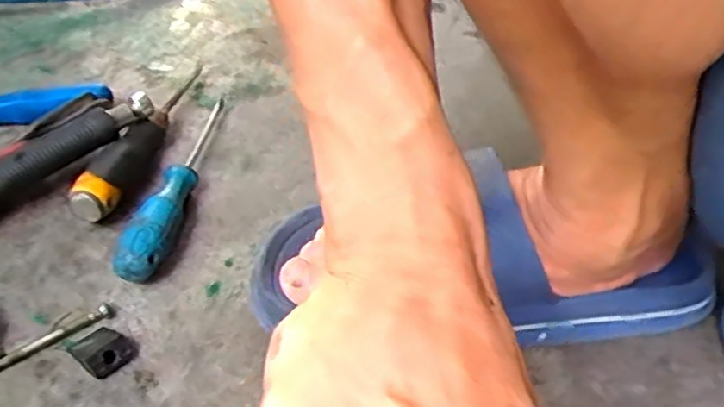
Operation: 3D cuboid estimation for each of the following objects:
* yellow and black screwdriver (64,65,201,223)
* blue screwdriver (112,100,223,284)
[{"bbox_3d":[-0.153,-0.055,0.494,0.030,0.031,0.193,12,40,7],"label":"yellow and black screwdriver"},{"bbox_3d":[-0.126,-0.022,0.463,0.025,0.030,0.197,5,40,-1],"label":"blue screwdriver"}]

